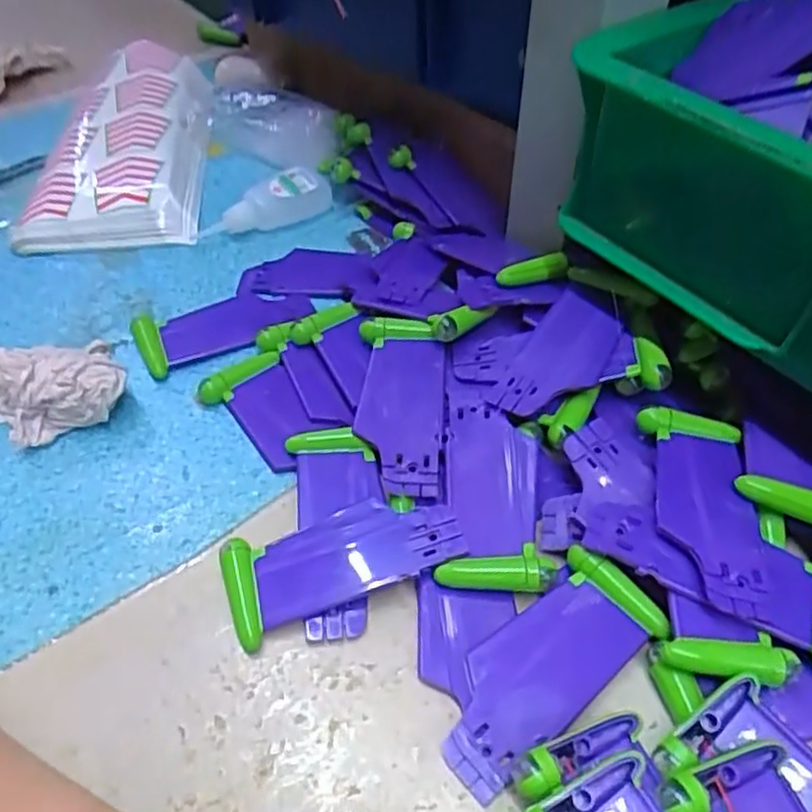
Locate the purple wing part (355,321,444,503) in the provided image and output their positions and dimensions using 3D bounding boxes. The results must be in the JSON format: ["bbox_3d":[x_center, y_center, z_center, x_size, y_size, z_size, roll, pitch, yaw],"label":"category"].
[{"bbox_3d":[-0.002,-0.002,0.313,0.037,0.008,0.087,-2,54,3],"label":"purple wing part"}]

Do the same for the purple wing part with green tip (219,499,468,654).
[{"bbox_3d":[-0.025,0.057,0.275,0.088,0.010,0.039,-17,49,-13],"label":"purple wing part with green tip"}]

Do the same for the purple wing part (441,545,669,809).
[{"bbox_3d":[0.047,0.089,0.244,0.088,0.013,0.037,-35,56,-27],"label":"purple wing part"}]

